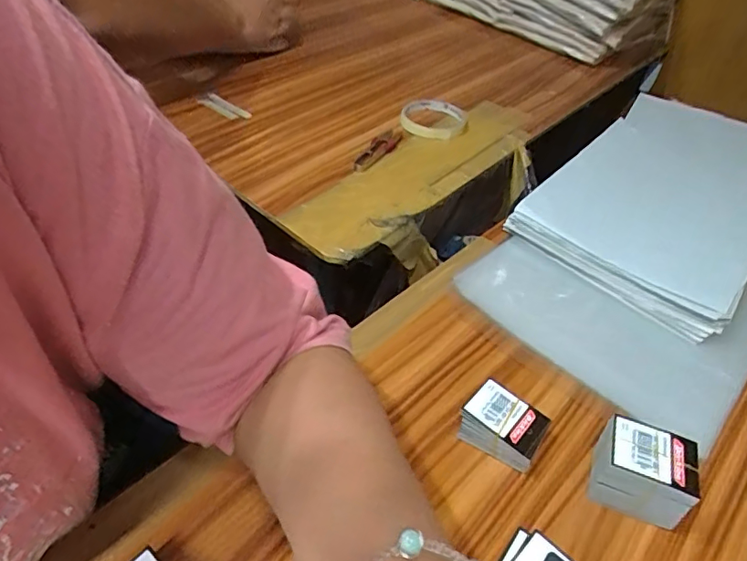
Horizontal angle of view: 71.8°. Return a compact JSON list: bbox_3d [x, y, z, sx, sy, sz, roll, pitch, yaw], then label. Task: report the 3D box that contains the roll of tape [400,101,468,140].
[{"bbox_3d":[0.078,-0.210,0.675,0.081,0.020,0.082,3,44,-3],"label":"roll of tape"}]

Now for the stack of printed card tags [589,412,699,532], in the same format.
[{"bbox_3d":[0.169,0.123,0.332,0.056,0.055,0.038,19,46,12],"label":"stack of printed card tags"}]

